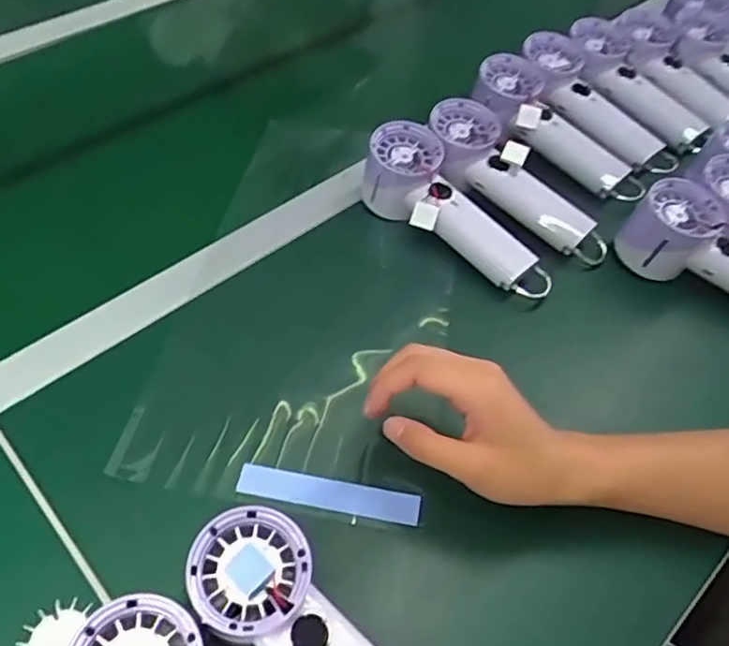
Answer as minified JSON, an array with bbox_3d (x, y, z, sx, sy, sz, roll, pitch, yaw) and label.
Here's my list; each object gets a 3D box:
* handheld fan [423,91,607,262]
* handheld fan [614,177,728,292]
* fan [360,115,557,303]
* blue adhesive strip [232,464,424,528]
[{"bbox_3d":[0.136,-0.126,0.567,0.195,0.046,0.072,43,59,3],"label":"handheld fan"},{"bbox_3d":[0.307,-0.044,0.531,0.189,0.058,0.059,31,55,3],"label":"handheld fan"},{"bbox_3d":[0.074,-0.086,0.549,0.067,0.061,0.197,-38,78,-28],"label":"fan"},{"bbox_3d":[-0.023,0.111,0.416,0.116,0.004,0.020,10,59,3],"label":"blue adhesive strip"}]

